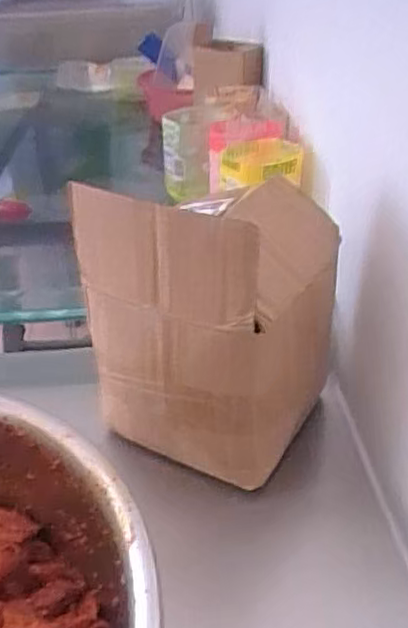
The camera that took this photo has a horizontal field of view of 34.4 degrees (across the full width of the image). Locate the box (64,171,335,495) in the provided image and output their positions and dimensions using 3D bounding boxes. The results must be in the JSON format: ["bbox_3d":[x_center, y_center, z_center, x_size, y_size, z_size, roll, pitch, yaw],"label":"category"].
[{"bbox_3d":[0.004,-0.008,0.610,0.200,0.246,0.177,15,37,25],"label":"box"}]

